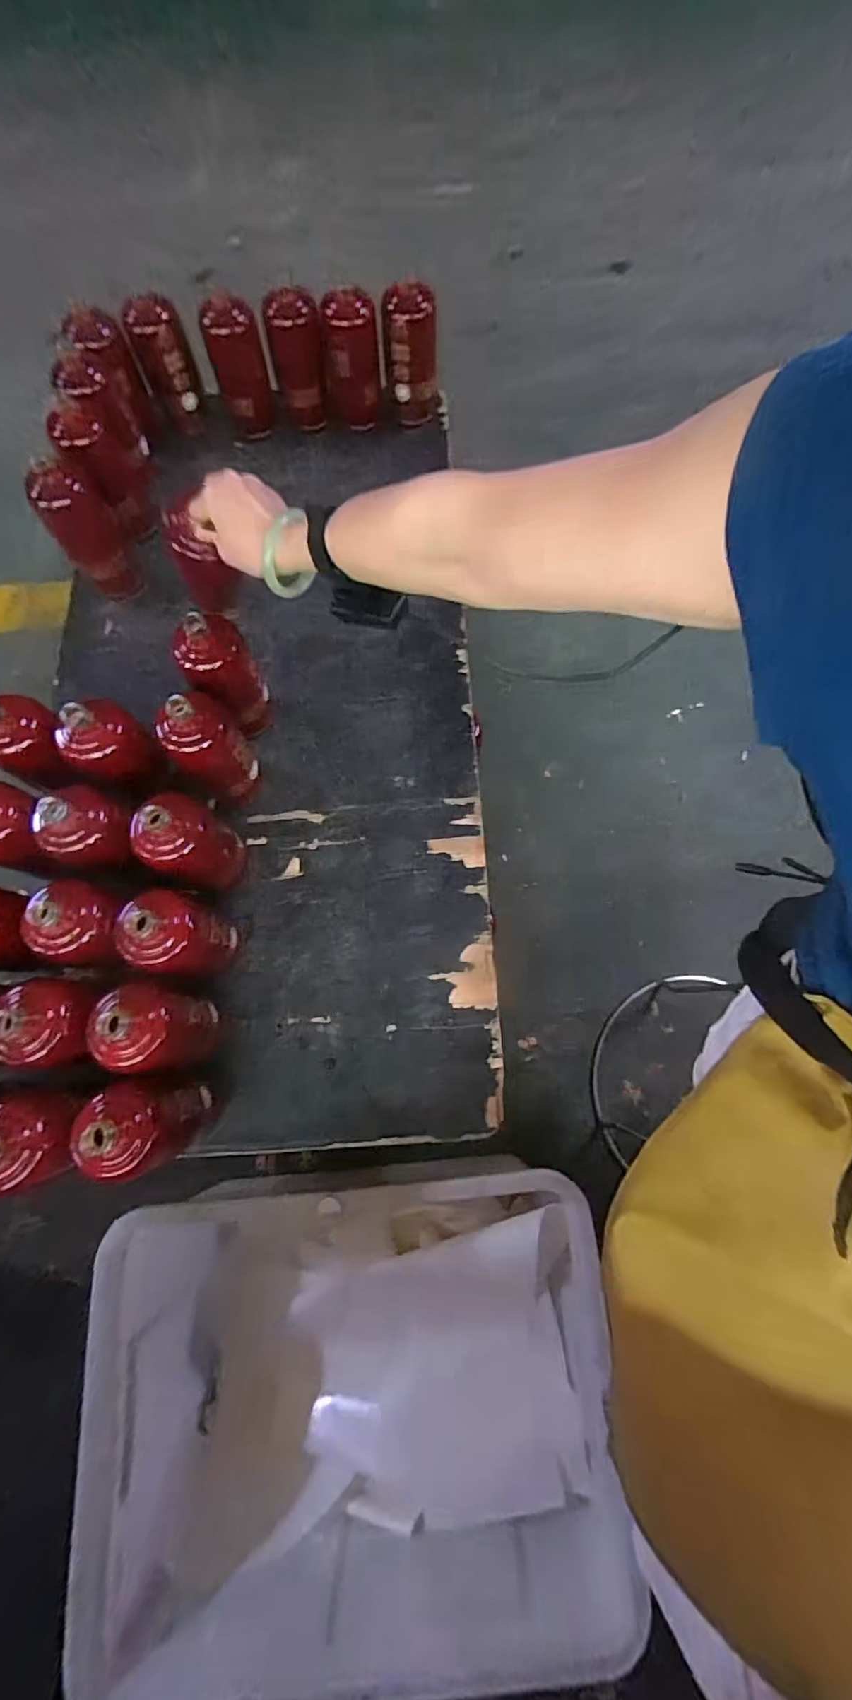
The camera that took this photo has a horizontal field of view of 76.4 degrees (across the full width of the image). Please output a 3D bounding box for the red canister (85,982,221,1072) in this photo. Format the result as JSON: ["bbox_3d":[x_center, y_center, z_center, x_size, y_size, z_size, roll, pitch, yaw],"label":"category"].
[{"bbox_3d":[-0.274,0.182,0.555,0.077,0.173,0.079,9,73,2],"label":"red canister"}]

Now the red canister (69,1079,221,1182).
[{"bbox_3d":[-0.265,0.259,0.533,0.076,0.166,0.080,0,73,0],"label":"red canister"}]

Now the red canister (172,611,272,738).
[{"bbox_3d":[-0.251,-0.216,0.675,0.075,0.183,0.079,0,73,0],"label":"red canister"}]

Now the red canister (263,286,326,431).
[{"bbox_3d":[-0.202,-0.775,0.860,0.080,0.168,0.070,-9,73,-3],"label":"red canister"}]

